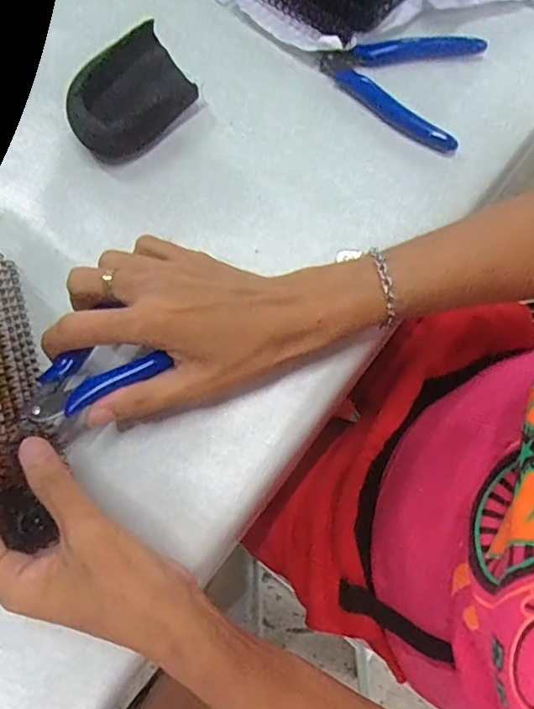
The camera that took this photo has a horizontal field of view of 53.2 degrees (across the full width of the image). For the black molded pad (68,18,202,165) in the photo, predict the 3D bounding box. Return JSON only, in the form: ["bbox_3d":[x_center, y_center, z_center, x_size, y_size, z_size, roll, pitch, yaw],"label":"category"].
[{"bbox_3d":[-0.092,-0.172,0.358,0.055,0.030,0.086,42,82,9],"label":"black molded pad"}]

